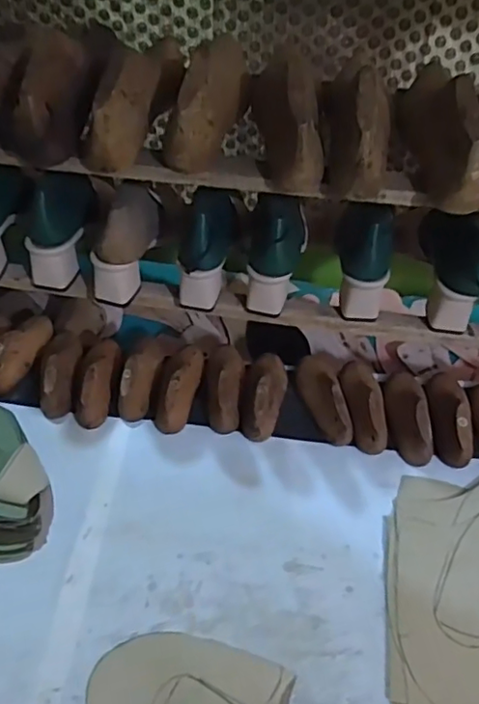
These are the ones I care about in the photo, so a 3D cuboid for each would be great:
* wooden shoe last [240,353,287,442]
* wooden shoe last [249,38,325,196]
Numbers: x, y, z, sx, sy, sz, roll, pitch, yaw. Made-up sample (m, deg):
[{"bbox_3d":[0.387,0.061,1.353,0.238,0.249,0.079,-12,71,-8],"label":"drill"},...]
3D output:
[{"bbox_3d":[0.033,0.044,0.762,0.050,0.052,0.140,7,49,4],"label":"wooden shoe last"},{"bbox_3d":[0.048,-0.260,0.613,0.060,0.087,0.208,-3,49,-5],"label":"wooden shoe last"}]

